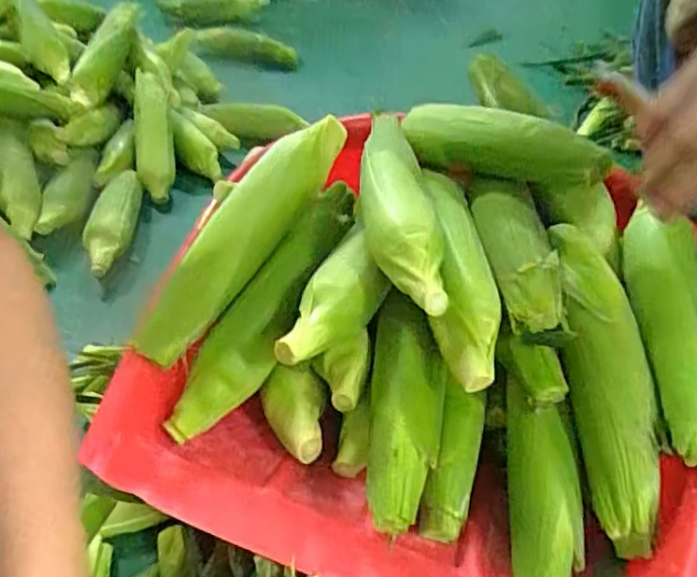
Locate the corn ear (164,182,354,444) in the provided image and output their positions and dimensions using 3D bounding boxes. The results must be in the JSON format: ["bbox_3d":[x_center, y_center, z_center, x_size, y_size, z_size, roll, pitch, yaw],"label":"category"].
[{"bbox_3d":[-0.061,0.011,0.520,0.060,0.044,0.248,22,65,21],"label":"corn ear"}]

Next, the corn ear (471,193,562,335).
[{"bbox_3d":[0.127,-0.031,0.491,0.054,0.050,0.128,-4,52,-10],"label":"corn ear"}]

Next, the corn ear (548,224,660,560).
[{"bbox_3d":[0.189,0.059,0.476,0.068,0.053,0.248,1,67,-4],"label":"corn ear"}]

